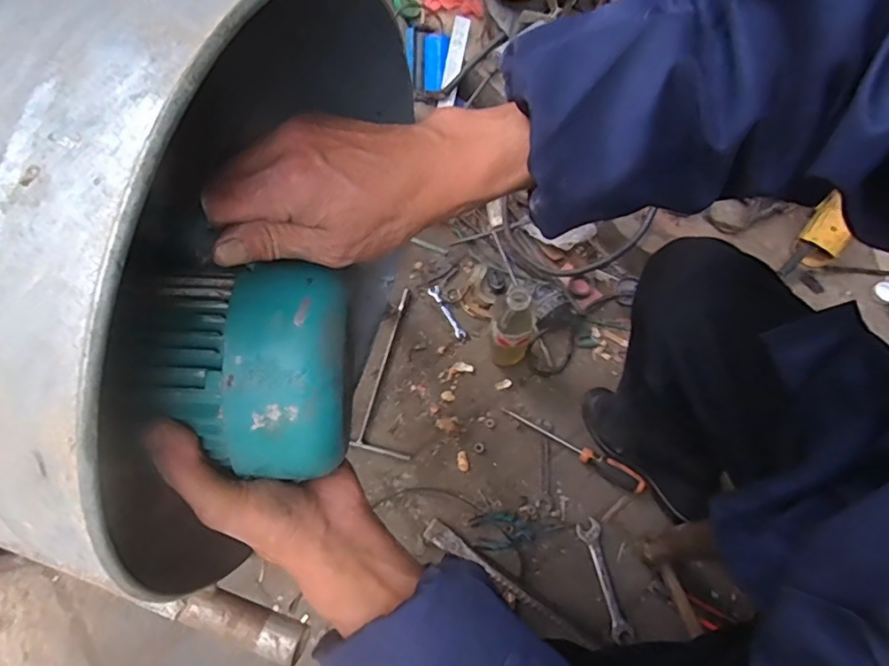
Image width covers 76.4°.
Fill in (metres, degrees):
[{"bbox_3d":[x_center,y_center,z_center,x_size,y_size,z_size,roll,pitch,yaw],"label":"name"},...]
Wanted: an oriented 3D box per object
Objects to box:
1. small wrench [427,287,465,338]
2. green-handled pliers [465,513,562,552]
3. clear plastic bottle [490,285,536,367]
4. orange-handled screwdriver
[{"bbox_3d":[0.004,-0.040,1.042,0.021,0.006,0.113,-27,69,-10],"label":"small wrench"},{"bbox_3d":[0.112,0.301,0.878,0.138,0.019,0.055,-11,67,-4],"label":"green-handled pliers"},{"bbox_3d":[0.110,-0.005,0.916,0.067,0.211,0.069,0,67,1],"label":"clear plastic bottle"},{"bbox_3d":[0.210,0.185,0.921,0.247,0.034,0.030,31,70,13],"label":"orange-handled screwdriver"}]

